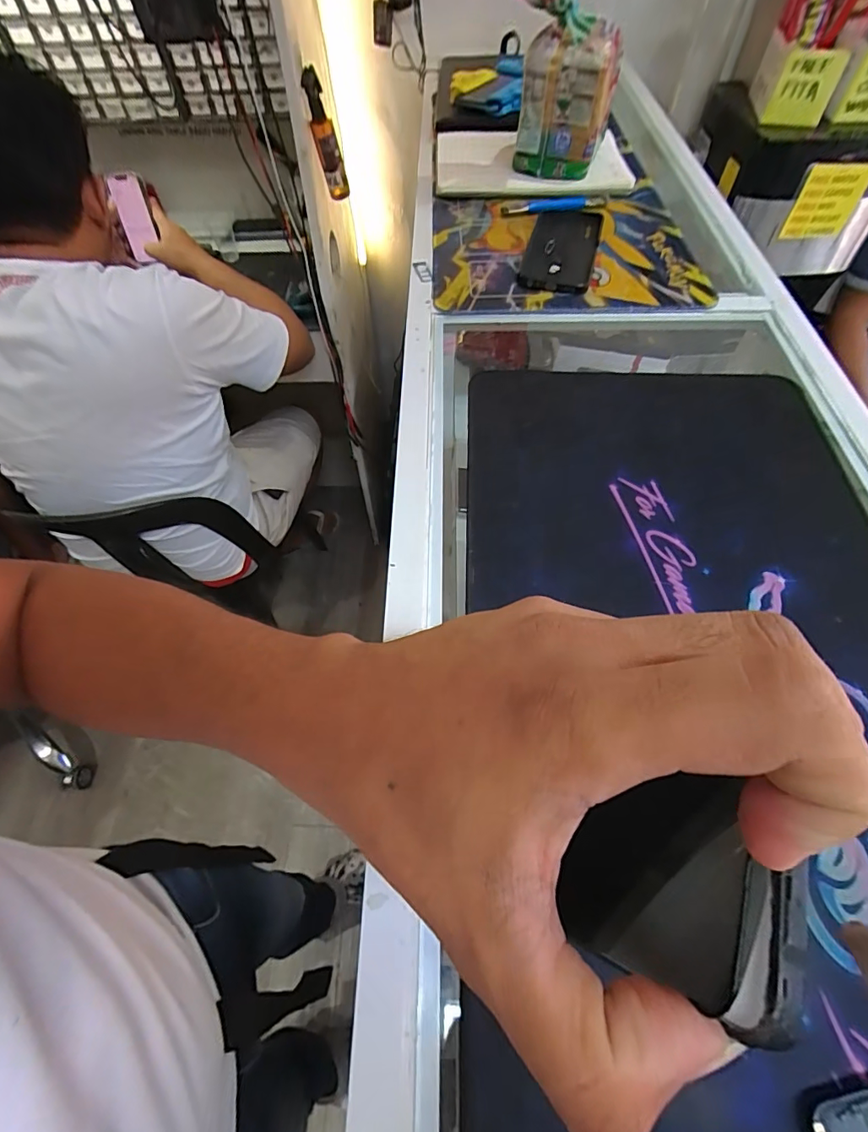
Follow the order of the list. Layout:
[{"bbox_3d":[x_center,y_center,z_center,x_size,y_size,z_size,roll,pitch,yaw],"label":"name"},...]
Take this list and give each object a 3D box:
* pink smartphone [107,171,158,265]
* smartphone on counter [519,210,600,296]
[{"bbox_3d":[-0.589,-0.681,0.928,0.076,0.139,0.017,11,39,12],"label":"pink smartphone"},{"bbox_3d":[0.150,-0.371,0.554,0.078,0.014,0.178,12,60,10],"label":"smartphone on counter"}]

